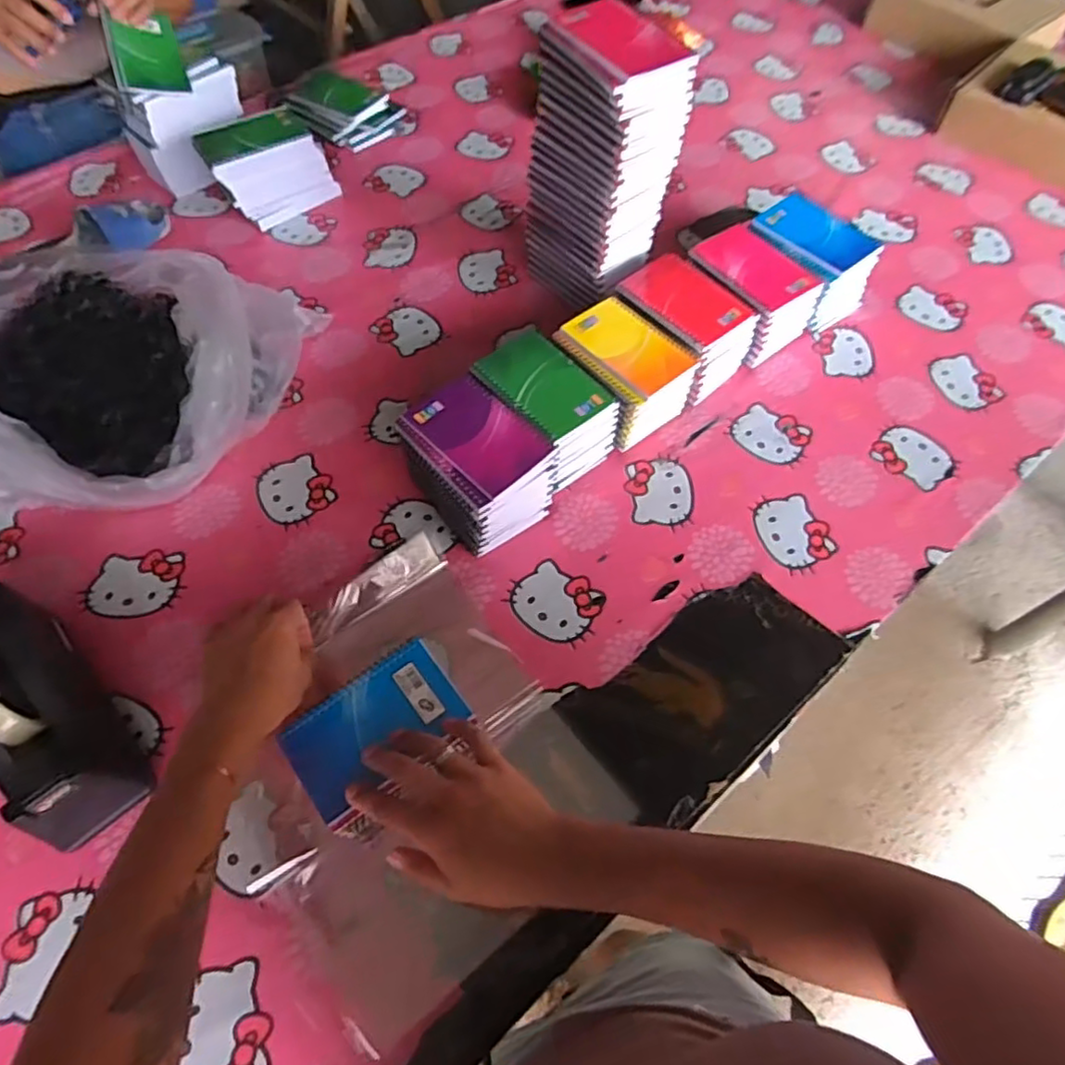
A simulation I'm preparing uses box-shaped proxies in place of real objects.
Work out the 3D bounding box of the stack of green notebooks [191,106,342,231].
[{"bbox_3d":[-0.353,-0.491,0.887,0.153,0.108,0.081,-26,63,-14],"label":"stack of green notebooks"}]

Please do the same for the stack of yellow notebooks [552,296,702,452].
[{"bbox_3d":[0.098,-0.175,0.732,0.108,0.086,0.142,-40,67,-21],"label":"stack of yellow notebooks"}]

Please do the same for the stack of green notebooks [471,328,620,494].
[{"bbox_3d":[0.014,-0.130,0.696,0.098,0.090,0.145,-35,66,-19],"label":"stack of green notebooks"}]

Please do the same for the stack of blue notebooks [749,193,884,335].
[{"bbox_3d":[0.341,-0.337,0.822,0.098,0.098,0.148,-29,64,-16],"label":"stack of blue notebooks"}]

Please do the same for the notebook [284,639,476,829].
[{"bbox_3d":[-0.124,0.148,0.518,0.132,0.015,0.086,-30,64,-16],"label":"notebook"}]

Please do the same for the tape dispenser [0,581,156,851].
[{"bbox_3d":[-0.398,0.135,0.516,0.079,0.126,0.208,-37,66,-19],"label":"tape dispenser"}]

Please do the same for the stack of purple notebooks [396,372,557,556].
[{"bbox_3d":[-0.057,-0.065,0.652,0.105,0.097,0.137,-40,67,-21],"label":"stack of purple notebooks"}]

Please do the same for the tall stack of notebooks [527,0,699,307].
[{"bbox_3d":[0.079,-0.391,0.736,0.105,0.290,0.138,-32,66,-18],"label":"tall stack of notebooks"}]

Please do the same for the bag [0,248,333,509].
[{"bbox_3d":[-0.463,-0.177,0.701,0.347,0.118,0.307,15,61,7],"label":"bag"}]

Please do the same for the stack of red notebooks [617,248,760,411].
[{"bbox_3d":[0.168,-0.242,0.764,0.101,0.093,0.157,-37,66,-19],"label":"stack of red notebooks"}]

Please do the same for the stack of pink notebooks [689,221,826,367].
[{"bbox_3d":[0.259,-0.287,0.792,0.103,0.094,0.134,-35,66,-19],"label":"stack of pink notebooks"}]

